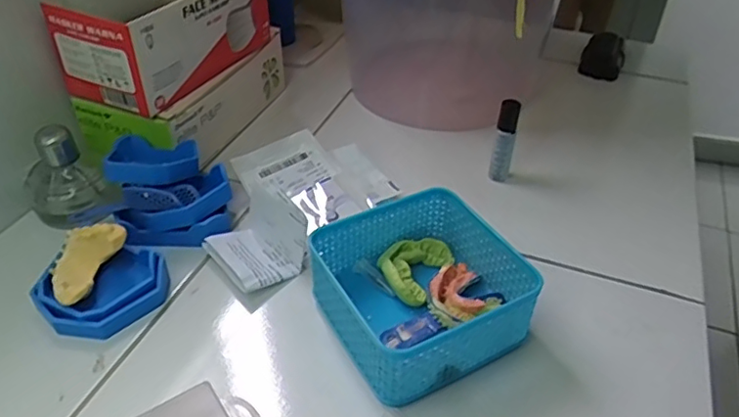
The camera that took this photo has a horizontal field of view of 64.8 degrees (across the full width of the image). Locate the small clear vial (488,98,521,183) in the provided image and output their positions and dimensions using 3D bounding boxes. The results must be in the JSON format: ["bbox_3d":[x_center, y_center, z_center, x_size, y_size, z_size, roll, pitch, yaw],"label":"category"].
[{"bbox_3d":[0.131,-0.064,0.569,0.019,0.088,0.016,11,41,13],"label":"small clear vial"}]

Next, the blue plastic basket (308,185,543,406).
[{"bbox_3d":[0.035,0.054,0.432,0.132,0.053,0.134,-21,44,-24],"label":"blue plastic basket"}]

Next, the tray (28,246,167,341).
[{"bbox_3d":[-0.209,0.064,0.453,0.093,0.030,0.071,-2,40,-3],"label":"tray"}]

